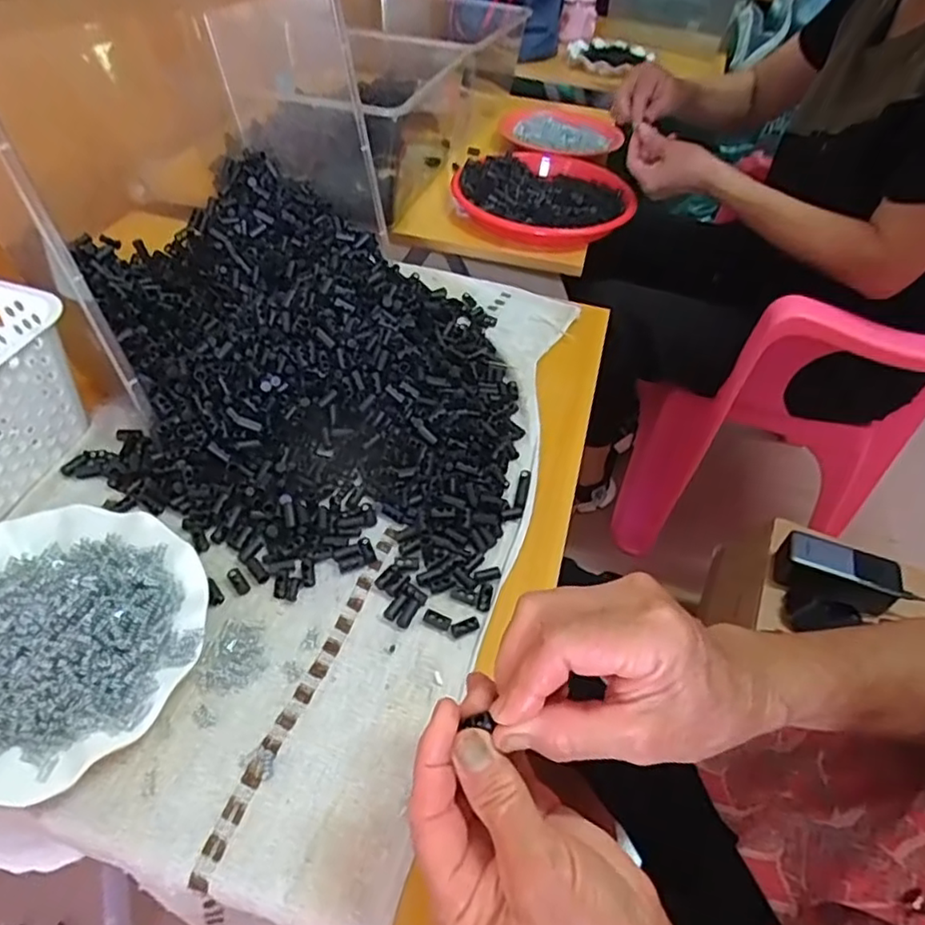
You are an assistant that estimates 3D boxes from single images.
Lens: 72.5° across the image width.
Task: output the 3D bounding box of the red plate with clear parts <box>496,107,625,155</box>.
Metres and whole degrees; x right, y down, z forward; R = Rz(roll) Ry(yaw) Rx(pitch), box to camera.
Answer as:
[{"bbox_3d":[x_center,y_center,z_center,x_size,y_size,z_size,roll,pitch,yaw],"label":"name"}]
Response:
[{"bbox_3d":[0.160,-0.557,1.054,0.194,0.035,0.209,3,47,-3],"label":"red plate with clear parts"}]

